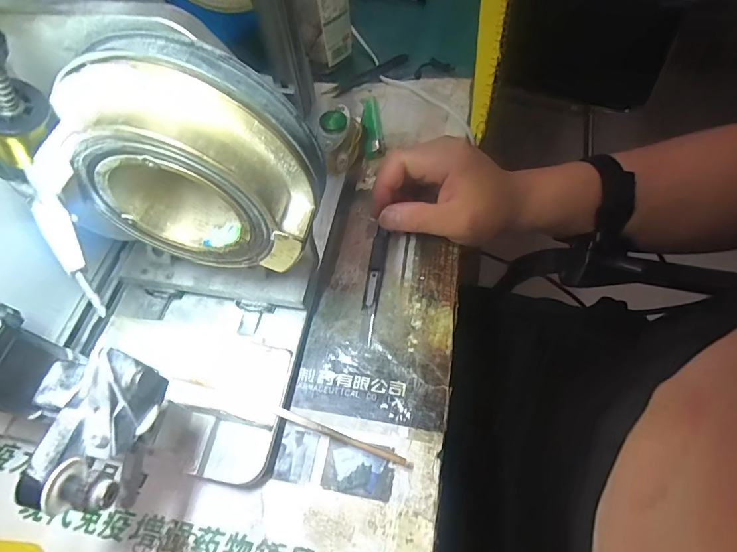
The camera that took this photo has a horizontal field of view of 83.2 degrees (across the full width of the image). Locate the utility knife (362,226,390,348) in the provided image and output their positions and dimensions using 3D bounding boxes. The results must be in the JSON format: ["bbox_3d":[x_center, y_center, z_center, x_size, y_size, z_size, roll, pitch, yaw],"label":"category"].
[{"bbox_3d":[0.005,0.005,0.331,0.014,0.007,0.103,6,58,4],"label":"utility knife"}]

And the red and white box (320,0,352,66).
[{"bbox_3d":[-0.033,-0.271,0.420,0.037,0.119,0.008,-40,66,-18],"label":"red and white box"}]

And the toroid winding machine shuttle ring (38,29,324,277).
[{"bbox_3d":[-0.075,-0.050,0.190,0.102,0.094,0.051,11,62,9],"label":"toroid winding machine shuttle ring"}]

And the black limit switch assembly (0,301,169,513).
[{"bbox_3d":[-0.157,0.055,0.198,0.157,0.059,0.060,13,61,24],"label":"black limit switch assembly"}]

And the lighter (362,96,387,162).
[{"bbox_3d":[0.003,-0.150,0.410,0.019,0.007,0.080,-7,60,-1],"label":"lighter"}]

